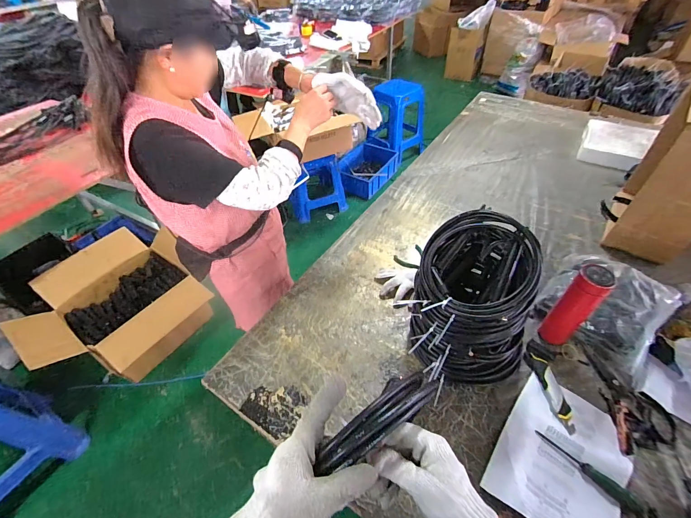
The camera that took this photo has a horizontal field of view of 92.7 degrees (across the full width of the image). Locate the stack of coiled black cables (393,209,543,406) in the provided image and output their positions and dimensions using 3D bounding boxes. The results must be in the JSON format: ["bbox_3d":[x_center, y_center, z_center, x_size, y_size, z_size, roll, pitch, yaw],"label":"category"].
[{"bbox_3d":[0.274,0.097,0.730,0.232,0.303,0.240,-8,46,-5],"label":"stack of coiled black cables"}]

